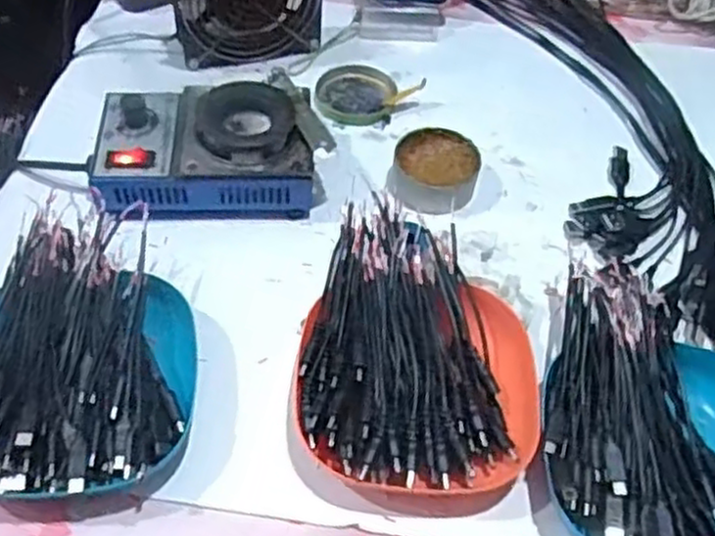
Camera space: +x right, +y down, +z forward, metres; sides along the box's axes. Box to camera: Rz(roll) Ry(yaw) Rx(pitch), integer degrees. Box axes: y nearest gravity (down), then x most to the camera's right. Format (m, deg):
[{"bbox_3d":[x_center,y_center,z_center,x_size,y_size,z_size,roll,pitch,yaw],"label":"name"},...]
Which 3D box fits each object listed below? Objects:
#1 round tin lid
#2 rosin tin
[{"bbox_3d":[-0.001,-0.148,0.634,0.063,0.009,0.074,27,56,16],"label":"round tin lid"},{"bbox_3d":[0.057,-0.070,0.563,0.063,0.026,0.072,16,54,8],"label":"rosin tin"}]

